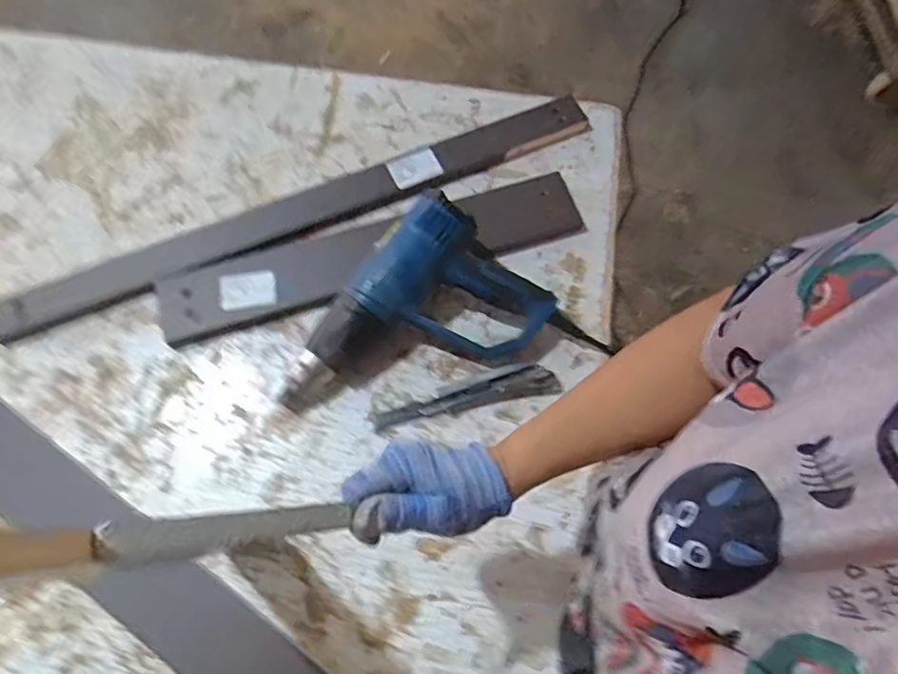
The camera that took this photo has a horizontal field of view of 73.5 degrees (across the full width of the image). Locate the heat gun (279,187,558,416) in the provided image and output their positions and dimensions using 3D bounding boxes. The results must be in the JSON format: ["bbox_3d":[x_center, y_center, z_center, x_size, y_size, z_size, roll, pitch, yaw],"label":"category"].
[{"bbox_3d":[-0.031,-0.001,0.646,0.180,0.098,0.280,38,73,13],"label":"heat gun"}]

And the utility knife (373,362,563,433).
[{"bbox_3d":[0.019,0.063,0.663,0.206,0.021,0.036,-13,69,-5],"label":"utility knife"}]

